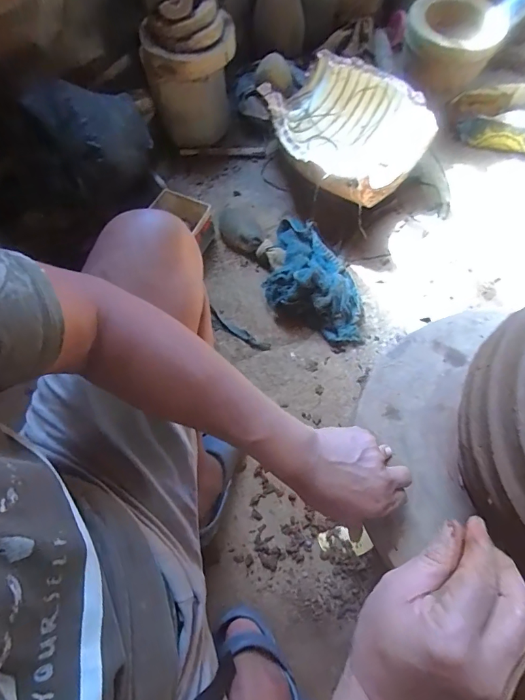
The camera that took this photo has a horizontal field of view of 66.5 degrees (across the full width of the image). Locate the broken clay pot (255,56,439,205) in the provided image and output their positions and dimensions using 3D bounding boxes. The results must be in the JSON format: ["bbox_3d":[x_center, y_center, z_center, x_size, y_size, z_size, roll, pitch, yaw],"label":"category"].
[{"bbox_3d":[0.175,-0.491,0.932,0.317,0.166,0.326,-1,68,1],"label":"broken clay pot"}]

